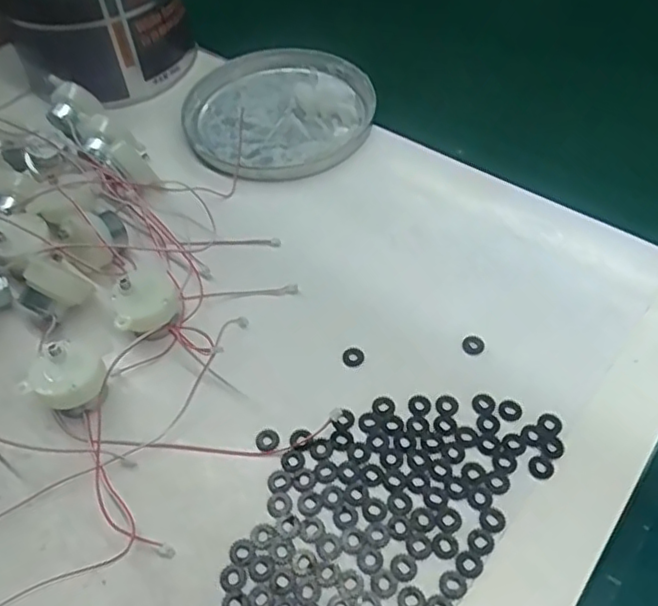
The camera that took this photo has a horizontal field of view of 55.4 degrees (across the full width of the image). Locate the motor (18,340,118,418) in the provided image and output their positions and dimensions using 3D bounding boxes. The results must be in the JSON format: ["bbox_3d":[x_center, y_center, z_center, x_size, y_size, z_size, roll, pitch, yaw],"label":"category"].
[{"bbox_3d":[-0.119,0.036,0.292,0.034,0.028,0.029,4,52,6],"label":"motor"}]

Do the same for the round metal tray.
[{"bbox_3d":[-0.034,-0.137,0.435,0.127,0.015,0.137,-1,51,2],"label":"round metal tray"}]

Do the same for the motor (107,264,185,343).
[{"bbox_3d":[-0.091,0.001,0.316,0.032,0.030,0.026,-20,53,-13],"label":"motor"}]

